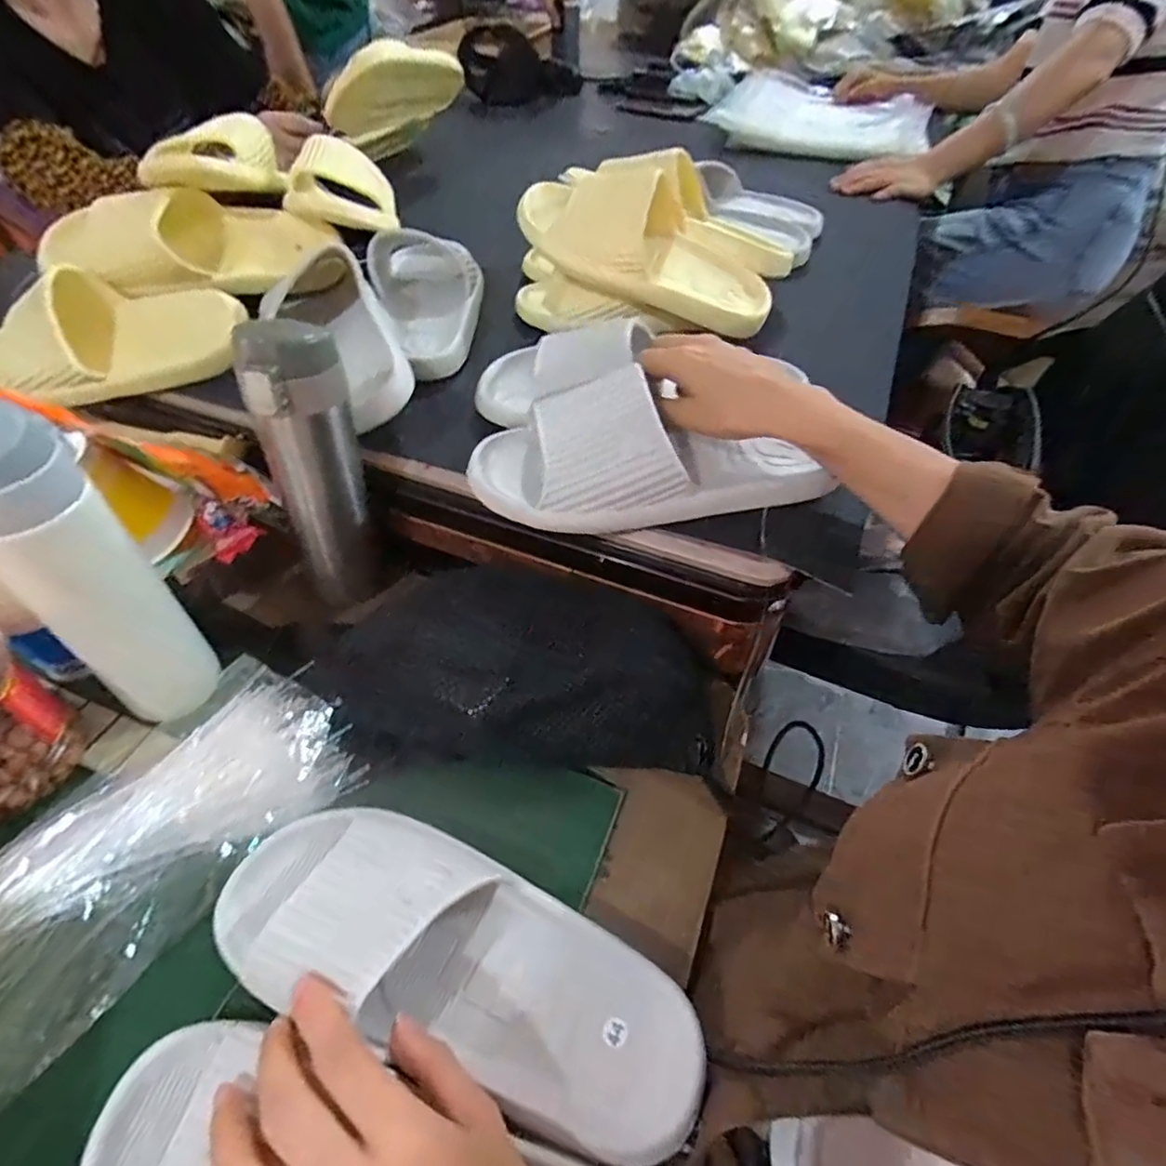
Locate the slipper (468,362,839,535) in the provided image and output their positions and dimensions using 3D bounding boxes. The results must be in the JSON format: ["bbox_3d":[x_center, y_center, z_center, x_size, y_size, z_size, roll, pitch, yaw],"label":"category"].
[{"bbox_3d":[0.048,-0.097,0.441,0.247,0.074,0.106,3,49,-2],"label":"slipper"}]

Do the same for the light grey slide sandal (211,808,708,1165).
[{"bbox_3d":[-0.066,0.192,0.324,0.263,0.060,0.101,21,52,9],"label":"light grey slide sandal"}]

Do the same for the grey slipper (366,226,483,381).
[{"bbox_3d":[-0.151,-0.268,0.597,0.107,0.068,0.200,-6,49,-6],"label":"grey slipper"}]

